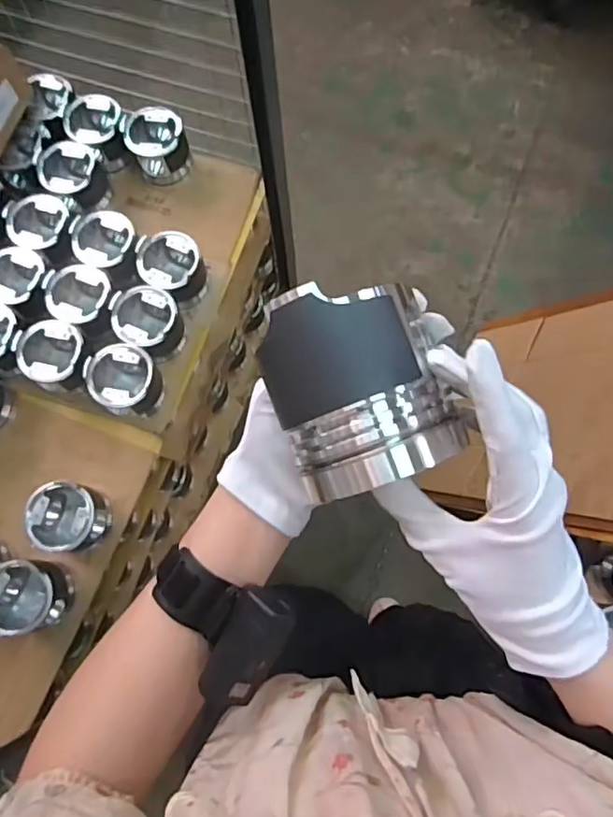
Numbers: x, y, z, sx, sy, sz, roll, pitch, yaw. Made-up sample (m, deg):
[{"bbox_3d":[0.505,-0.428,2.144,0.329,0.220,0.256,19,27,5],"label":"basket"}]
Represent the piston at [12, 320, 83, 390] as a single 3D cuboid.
[{"bbox_3d":[-0.391,-0.079,0.908,0.096,0.074,0.092,0,75,2],"label":"piston"}]

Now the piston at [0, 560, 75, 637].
[{"bbox_3d":[-0.394,0.266,0.832,0.101,0.117,0.093,0,75,2],"label":"piston"}]

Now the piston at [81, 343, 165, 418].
[{"bbox_3d":[-0.280,-0.041,0.905,0.099,0.105,0.097,0,75,2],"label":"piston"}]

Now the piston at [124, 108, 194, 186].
[{"bbox_3d":[-0.255,-0.457,1.021,0.094,0.104,0.096,0,75,2],"label":"piston"}]

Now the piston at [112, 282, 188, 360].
[{"bbox_3d":[-0.247,-0.134,0.928,0.095,0.095,0.095,0,75,2],"label":"piston"}]

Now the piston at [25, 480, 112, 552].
[{"bbox_3d":[-0.344,0.160,0.859,0.089,0.102,0.096,0,75,2],"label":"piston"}]

